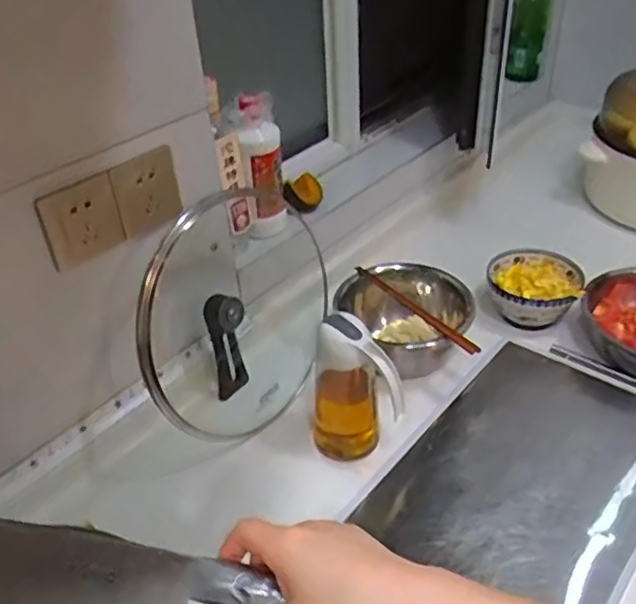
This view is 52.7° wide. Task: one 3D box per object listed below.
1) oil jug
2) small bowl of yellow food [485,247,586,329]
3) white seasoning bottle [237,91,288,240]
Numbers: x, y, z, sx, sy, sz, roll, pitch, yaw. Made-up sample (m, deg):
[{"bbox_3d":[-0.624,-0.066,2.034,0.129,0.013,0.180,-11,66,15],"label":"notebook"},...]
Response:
[{"bbox_3d":[0.042,0.102,0.767,0.100,0.179,0.082,-3,37,0],"label":"oil jug"},{"bbox_3d":[0.327,-0.012,0.985,0.134,0.093,0.148,9,38,16],"label":"small bowl of yellow food"},{"bbox_3d":[-0.077,-0.189,0.906,0.054,0.196,0.054,-5,37,-3],"label":"white seasoning bottle"}]

